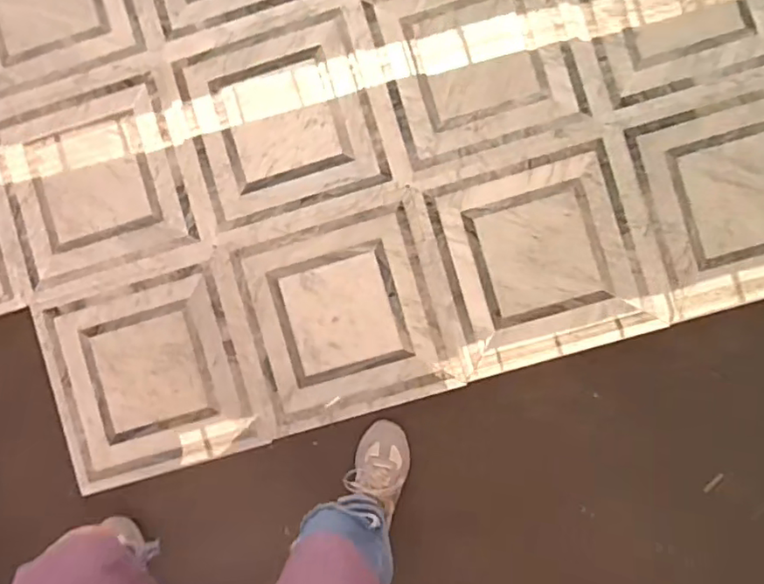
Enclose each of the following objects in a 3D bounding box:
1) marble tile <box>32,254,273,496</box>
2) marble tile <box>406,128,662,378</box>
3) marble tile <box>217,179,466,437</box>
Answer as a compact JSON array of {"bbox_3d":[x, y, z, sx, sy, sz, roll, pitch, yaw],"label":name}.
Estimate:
[{"bbox_3d":[-0.462,0.159,1.157,0.387,0.024,0.392,-17,90,2],"label":"marble tile"},{"bbox_3d":[0.297,-0.069,1.105,0.388,0.020,0.386,-17,90,2],"label":"marble tile"},{"bbox_3d":[-0.079,0.042,1.131,0.390,0.014,0.396,-17,90,2],"label":"marble tile"}]

